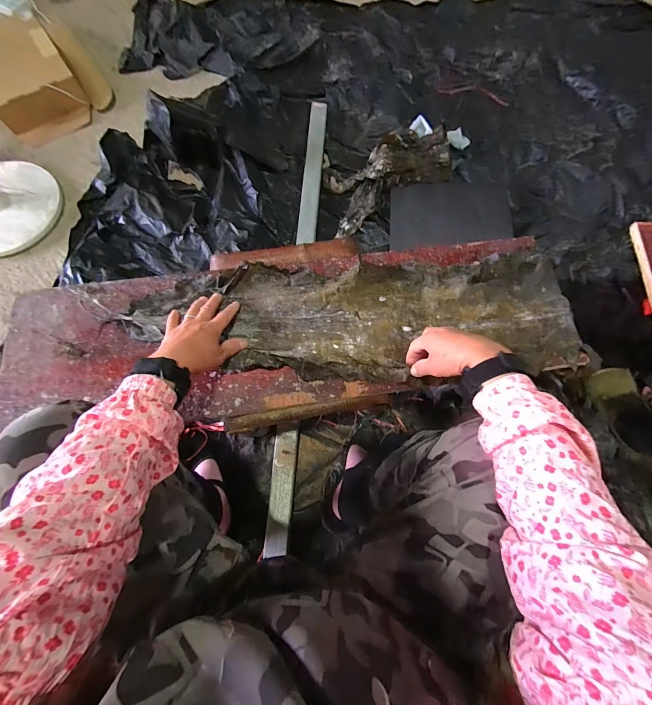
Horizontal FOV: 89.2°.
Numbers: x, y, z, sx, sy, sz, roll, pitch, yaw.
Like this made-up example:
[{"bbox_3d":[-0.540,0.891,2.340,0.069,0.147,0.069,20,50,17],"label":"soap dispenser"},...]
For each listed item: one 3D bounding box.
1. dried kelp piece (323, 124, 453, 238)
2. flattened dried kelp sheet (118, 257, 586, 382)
[{"bbox_3d":[0.182,-0.534,0.987,0.447,0.065,0.220,-29,78,-9],"label":"dried kelp piece"},{"bbox_3d":[0.059,-0.056,0.526,0.697,0.041,0.207,-2,75,-4],"label":"flattened dried kelp sheet"}]

